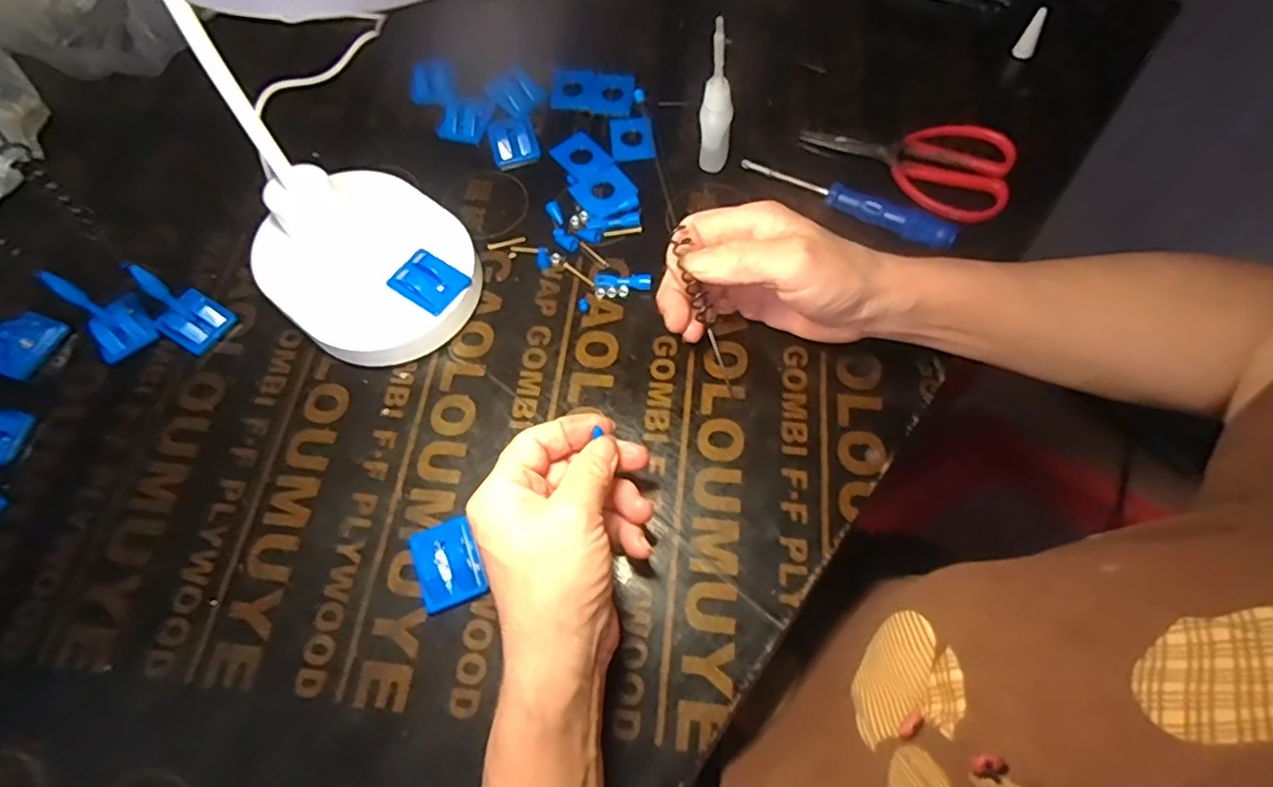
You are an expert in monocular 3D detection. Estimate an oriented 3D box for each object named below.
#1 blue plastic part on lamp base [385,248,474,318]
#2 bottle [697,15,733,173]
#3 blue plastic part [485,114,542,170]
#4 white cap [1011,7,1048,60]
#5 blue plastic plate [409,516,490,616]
[{"bbox_3d":[-0.130,-0.070,0.401,0.041,0.007,0.032,34,72,4],"label":"blue plastic part on lamp base"},{"bbox_3d":[0.053,-0.191,0.420,0.021,0.098,0.020,-1,65,3],"label":"bottle"},{"bbox_3d":[-0.094,-0.190,0.485,0.035,0.005,0.045,-19,65,-6],"label":"blue plastic part"},{"bbox_3d":[0.303,-0.275,0.491,0.011,0.037,0.011,-1,65,3],"label":"white cap"},{"bbox_3d":[-0.103,0.093,0.350,0.033,0.008,0.046,-25,66,-9],"label":"blue plastic plate"}]

